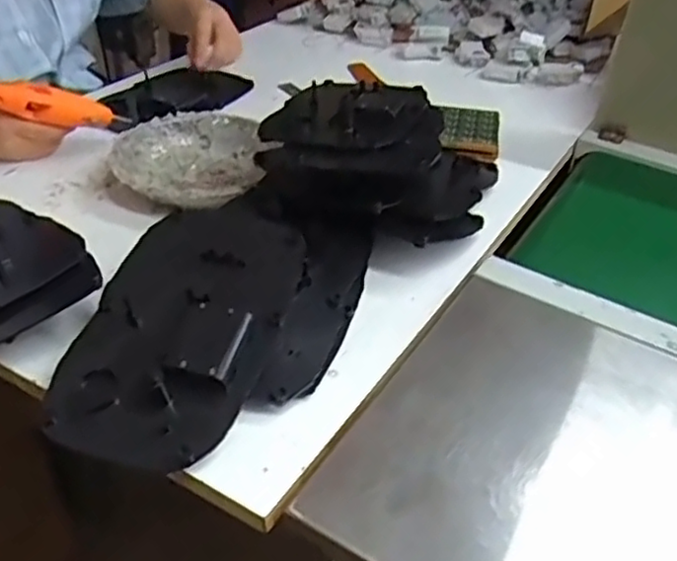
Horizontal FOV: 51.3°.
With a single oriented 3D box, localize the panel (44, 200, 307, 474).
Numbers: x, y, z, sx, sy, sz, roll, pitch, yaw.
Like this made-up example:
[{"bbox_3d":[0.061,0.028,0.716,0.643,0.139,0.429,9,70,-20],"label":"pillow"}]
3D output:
[{"bbox_3d":[-0.113,0.022,0.526,0.136,0.027,0.234,12,54,12],"label":"panel"}]

